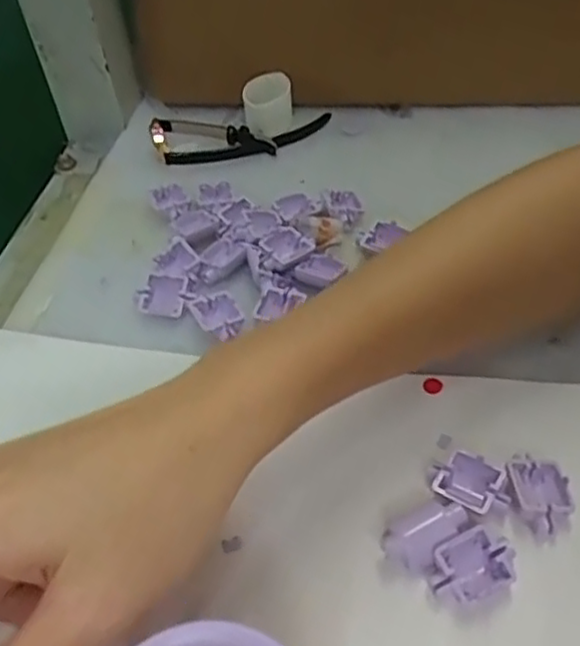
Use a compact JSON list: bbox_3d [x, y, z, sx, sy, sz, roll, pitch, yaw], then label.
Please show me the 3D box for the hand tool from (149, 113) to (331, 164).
[{"bbox_3d":[-0.027,-0.112,0.402,0.103,0.022,0.032,-9,48,-4],"label":"hand tool"}]

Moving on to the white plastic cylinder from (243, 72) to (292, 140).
[{"bbox_3d":[-0.012,-0.128,0.410,0.028,0.027,0.033,-6,47,-1],"label":"white plastic cylinder"}]

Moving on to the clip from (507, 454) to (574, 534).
[{"bbox_3d":[0.087,0.059,0.240,0.018,0.009,0.026,-8,48,-3],"label":"clip"}]

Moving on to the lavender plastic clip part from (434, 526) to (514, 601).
[{"bbox_3d":[0.060,0.079,0.225,0.026,0.009,0.019,-22,50,-15],"label":"lavender plastic clip part"}]

